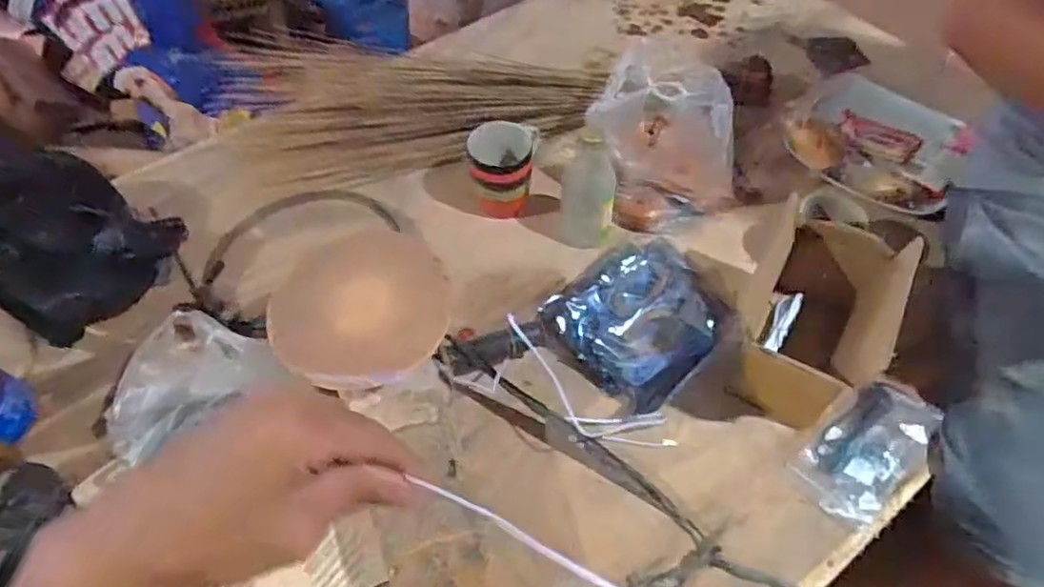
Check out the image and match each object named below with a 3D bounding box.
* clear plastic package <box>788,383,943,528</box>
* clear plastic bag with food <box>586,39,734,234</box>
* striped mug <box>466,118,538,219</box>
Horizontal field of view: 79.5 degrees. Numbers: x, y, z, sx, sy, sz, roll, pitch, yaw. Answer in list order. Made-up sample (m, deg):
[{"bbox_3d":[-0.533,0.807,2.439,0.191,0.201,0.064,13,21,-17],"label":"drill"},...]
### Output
[{"bbox_3d":[0.374,0.167,0.678,0.167,0.023,0.099,-33,61,-20],"label":"clear plastic package"},{"bbox_3d":[0.203,-0.214,0.857,0.194,0.145,0.217,18,58,13],"label":"clear plastic bag with food"},{"bbox_3d":[-0.023,-0.171,0.848,0.084,0.117,0.093,3,56,4],"label":"striped mug"}]

